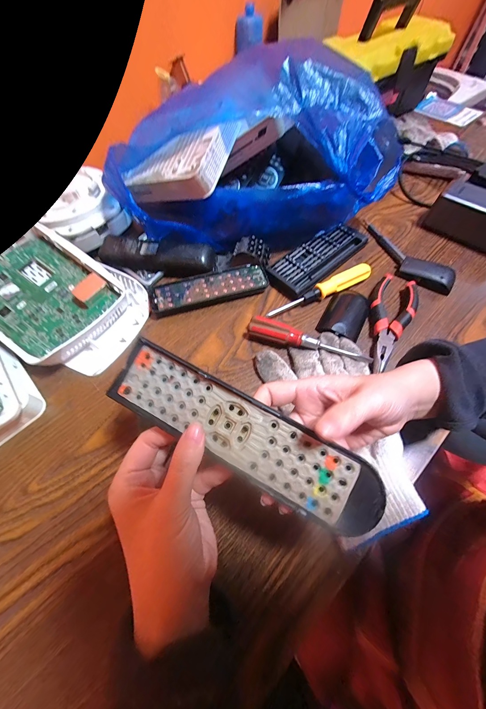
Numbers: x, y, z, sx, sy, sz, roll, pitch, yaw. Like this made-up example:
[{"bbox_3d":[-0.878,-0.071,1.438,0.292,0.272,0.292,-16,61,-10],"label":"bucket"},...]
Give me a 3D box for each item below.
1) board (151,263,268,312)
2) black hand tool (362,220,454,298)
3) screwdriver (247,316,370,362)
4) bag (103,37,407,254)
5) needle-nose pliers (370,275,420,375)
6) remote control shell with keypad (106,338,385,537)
[{"bbox_3d":[-0.044,-0.087,0.349,0.149,0.017,0.041,-15,62,-6],"label":"board"},{"bbox_3d":[0.226,-0.142,0.376,0.047,0.018,0.159,-33,65,-15],"label":"black hand tool"},{"bbox_3d":[0.075,-0.014,0.303,0.139,0.022,0.020,18,63,11],"label":"screwdriver"},{"bbox_3d":[0.020,-0.275,0.365,0.362,0.149,0.230,-3,61,0],"label":"bag"},{"bbox_3d":[0.173,-0.041,0.314,0.047,0.021,0.140,29,66,16],"label":"needle-nose pliers"},{"bbox_3d":[-0.002,0.052,0.176,0.190,0.015,0.045,28,66,10],"label":"remote control shell with keypad"}]

